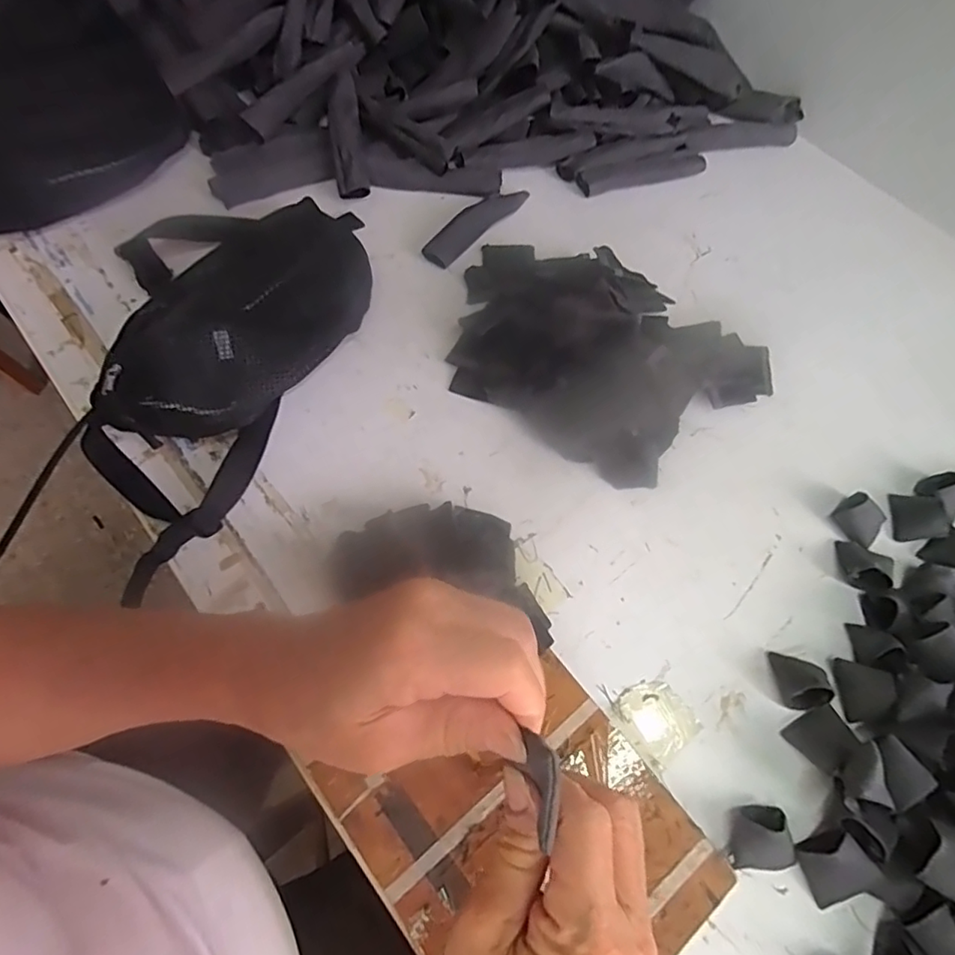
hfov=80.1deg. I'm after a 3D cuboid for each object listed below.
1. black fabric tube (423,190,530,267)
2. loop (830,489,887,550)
[{"bbox_3d":[0.001,-0.270,0.599,0.027,0.020,0.140,40,70,15],"label":"black fabric tube"},{"bbox_3d":[0.324,0.032,0.473,0.039,0.027,0.036,-41,73,-19],"label":"loop"}]

